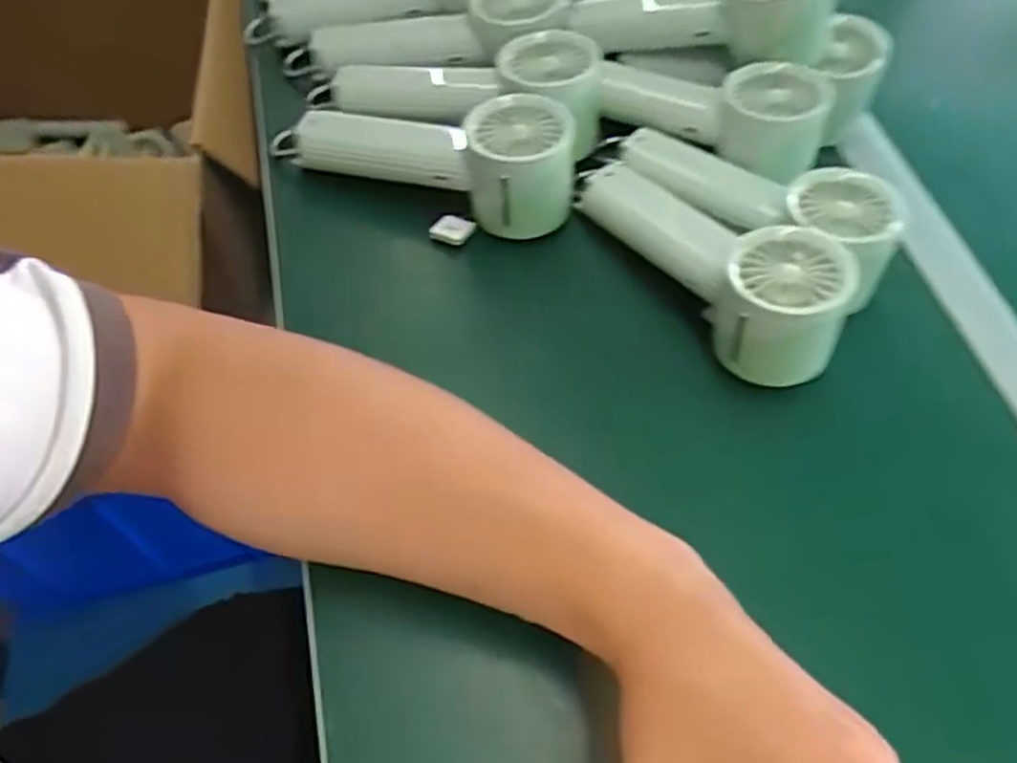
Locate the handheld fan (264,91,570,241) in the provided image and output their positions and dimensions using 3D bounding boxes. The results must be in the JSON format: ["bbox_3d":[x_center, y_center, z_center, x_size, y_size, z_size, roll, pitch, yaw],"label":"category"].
[{"bbox_3d":[-0.049,-0.138,0.471,0.190,0.068,0.061,10,57,16],"label":"handheld fan"}]

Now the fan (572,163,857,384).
[{"bbox_3d":[0.108,-0.072,0.432,0.062,0.066,0.188,-30,52,-21],"label":"fan"}]

